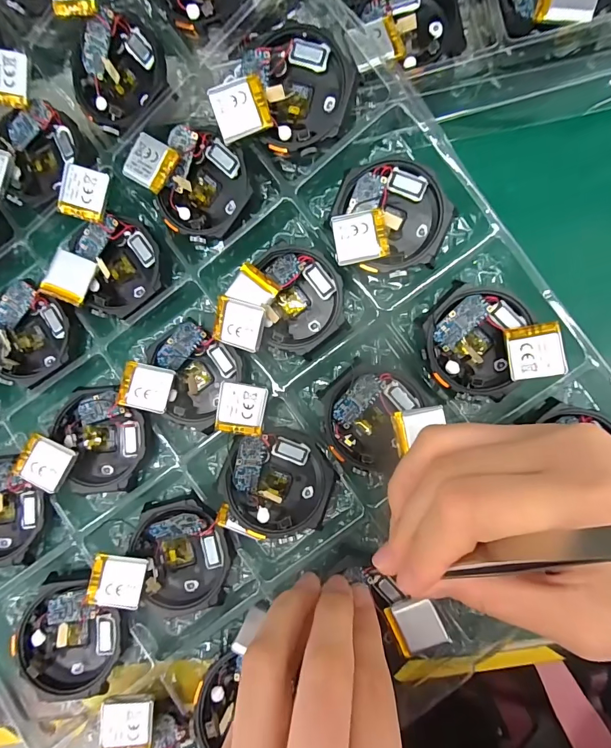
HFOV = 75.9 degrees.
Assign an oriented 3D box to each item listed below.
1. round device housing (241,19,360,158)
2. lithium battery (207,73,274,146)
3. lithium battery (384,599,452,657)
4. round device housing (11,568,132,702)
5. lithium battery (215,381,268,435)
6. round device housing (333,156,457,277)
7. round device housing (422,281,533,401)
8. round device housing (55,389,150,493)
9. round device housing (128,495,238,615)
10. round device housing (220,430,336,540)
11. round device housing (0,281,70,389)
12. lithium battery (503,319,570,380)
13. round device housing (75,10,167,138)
[{"bbox_3d":[-0.002,-0.126,0.173,0.045,0.013,0.050,-16,100,14],"label":"round device housing"},{"bbox_3d":[-0.028,-0.115,0.170,0.023,0.004,0.021,-19,109,1],"label":"lithium battery"},{"bbox_3d":[0.049,0.110,0.170,0.021,0.005,0.019,-24,82,-1],"label":"lithium battery"},{"bbox_3d":[-0.110,0.123,0.181,0.053,0.014,0.048,43,86,7],"label":"round device housing"},{"bbox_3d":[-0.029,0.016,0.177,0.021,0.004,0.022,7,93,-4],"label":"lithium battery"},{"bbox_3d":[0.038,-0.071,0.177,0.050,0.014,0.048,0,83,3],"label":"round device housing"},{"bbox_3d":[0.076,-0.016,0.181,0.043,0.015,0.048,16,84,5],"label":"round device housing"},{"bbox_3d":[-0.100,0.032,0.192,0.046,0.014,0.051,-12,82,1],"label":"round device housing"},{"bbox_3d":[-0.057,0.086,0.187,0.046,0.015,0.051,-17,82,0],"label":"round device housing"},{"bbox_3d":[-0.013,0.050,0.182,0.050,0.009,0.045,15,84,5],"label":"round device housing"},{"bbox_3d":[-0.141,-0.020,0.199,0.039,0.010,0.047,-19,82,0],"label":"round device housing"},{"bbox_3d":[0.100,-0.010,0.170,0.021,0.004,0.023,-9,87,19],"label":"lithium battery"},{"bbox_3d":[-0.092,-0.146,0.190,0.046,0.008,0.046,2,106,6],"label":"round device housing"}]

